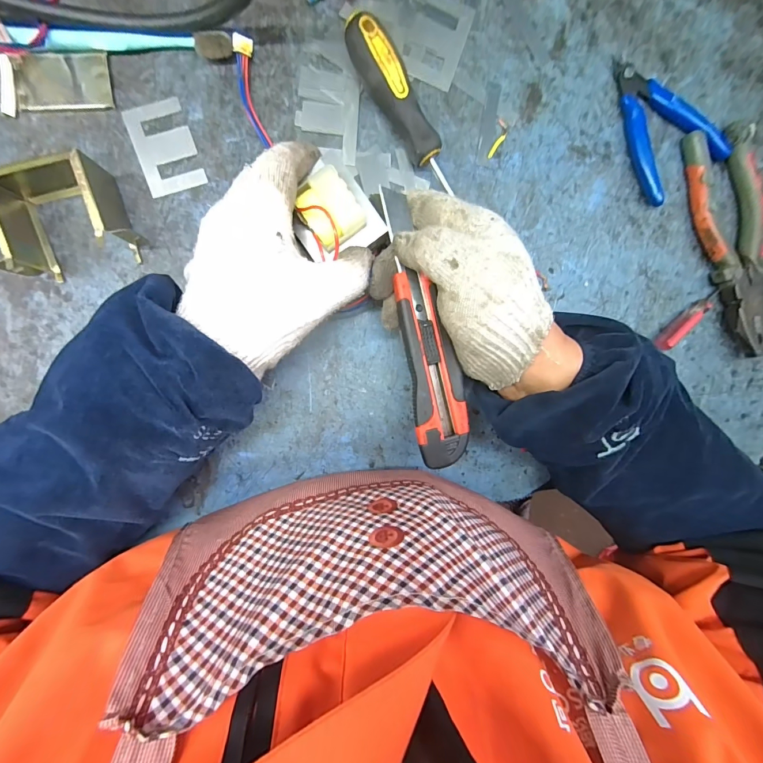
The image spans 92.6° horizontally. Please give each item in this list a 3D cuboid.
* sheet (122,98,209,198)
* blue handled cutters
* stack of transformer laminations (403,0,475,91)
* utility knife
[{"bbox_3d":[-0.167,-0.180,0.281,0.043,0.004,0.066,-18,96,-3],"label":"sheet"},{"bbox_3d":[0.243,-0.219,0.306,0.080,0.017,0.116,-23,97,-3],"label":"blue handled cutters"},{"bbox_3d":[0.042,-0.275,0.290,0.049,0.004,0.066,18,93,-6],"label":"stack of transformer laminations"},{"bbox_3d":[0.030,-0.037,0.264,0.038,0.014,0.193,-13,93,-4],"label":"utility knife"}]

